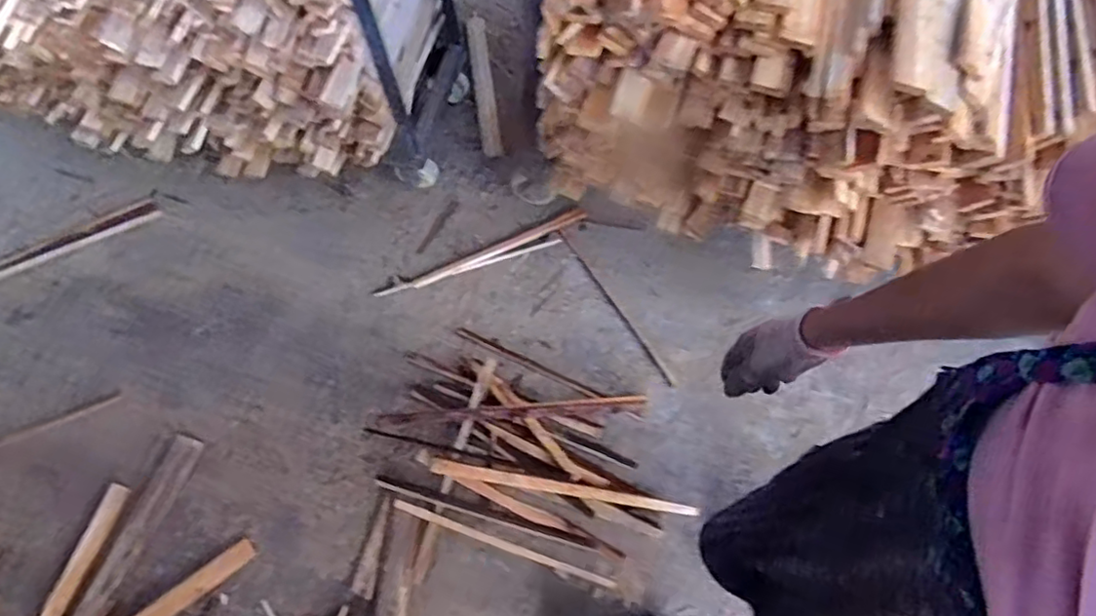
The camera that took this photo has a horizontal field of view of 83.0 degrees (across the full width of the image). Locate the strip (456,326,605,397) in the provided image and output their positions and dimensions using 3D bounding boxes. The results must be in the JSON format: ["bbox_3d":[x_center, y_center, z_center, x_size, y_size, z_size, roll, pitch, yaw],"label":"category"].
[{"bbox_3d":[-0.051,0.132,1.490,0.382,0.011,0.024,25,70,9],"label":"strip"}]

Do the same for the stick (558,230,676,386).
[{"bbox_3d":[0.162,-0.007,1.531,0.018,0.008,0.479,-31,71,-12],"label":"stick"}]

